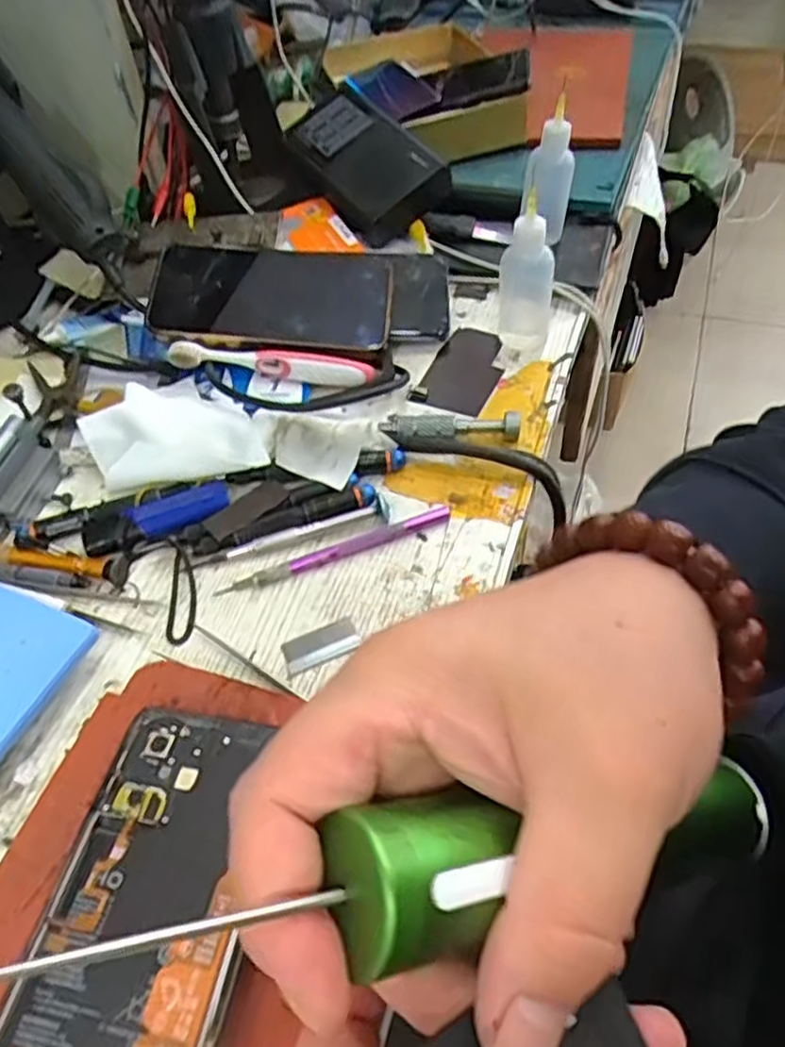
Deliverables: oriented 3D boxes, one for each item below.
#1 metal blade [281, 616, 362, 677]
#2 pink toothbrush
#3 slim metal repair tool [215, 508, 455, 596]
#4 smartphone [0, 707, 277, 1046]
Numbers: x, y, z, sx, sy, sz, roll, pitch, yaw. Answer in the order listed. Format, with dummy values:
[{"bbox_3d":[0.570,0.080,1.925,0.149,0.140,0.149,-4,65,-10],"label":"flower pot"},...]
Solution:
[{"bbox_3d":[-0.036,0.061,0.369,0.040,0.004,0.020,-24,52,-13],"label":"metal blade"},{"bbox_3d":[-0.079,-0.106,0.489,0.134,0.022,0.018,2,51,7],"label":"pink toothbrush"},{"bbox_3d":[-0.029,0.015,0.400,0.131,0.006,0.009,-21,52,-11],"label":"slim metal repair tool"},{"bbox_3d":[-0.089,0.143,0.254,0.075,0.011,0.162,6,51,10],"label":"smartphone"}]

